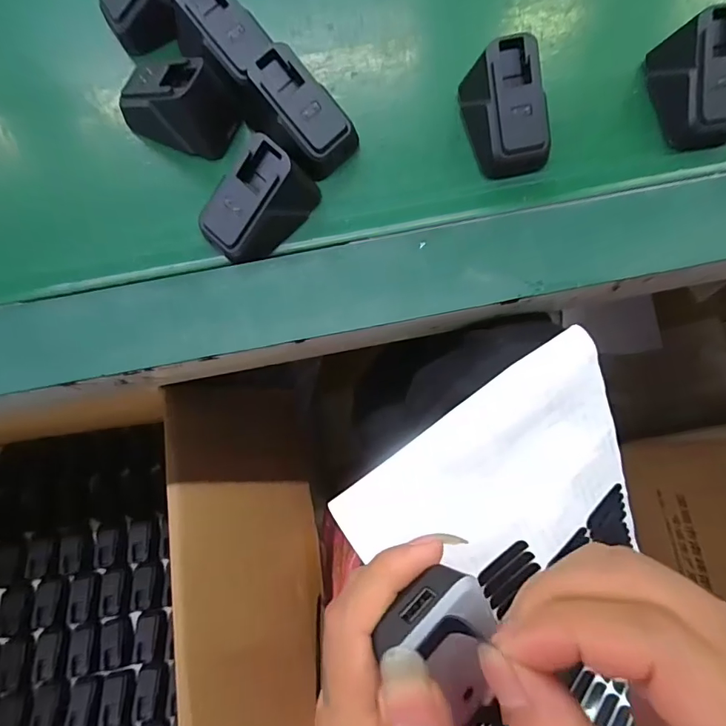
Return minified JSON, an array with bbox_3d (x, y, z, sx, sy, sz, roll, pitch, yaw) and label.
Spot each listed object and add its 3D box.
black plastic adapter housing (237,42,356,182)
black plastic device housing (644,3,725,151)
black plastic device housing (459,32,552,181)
[{"bbox_3d":[-0.037,-0.144,0.274,0.060,0.037,0.041,38,82,8],"label":"black plastic adapter housing"},{"bbox_3d":[0.201,-0.166,0.274,0.037,0.038,0.066,-12,79,-1],"label":"black plastic device housing"},{"bbox_3d":[0.085,-0.150,0.274,0.039,0.039,0.066,-15,79,-2],"label":"black plastic device housing"}]

